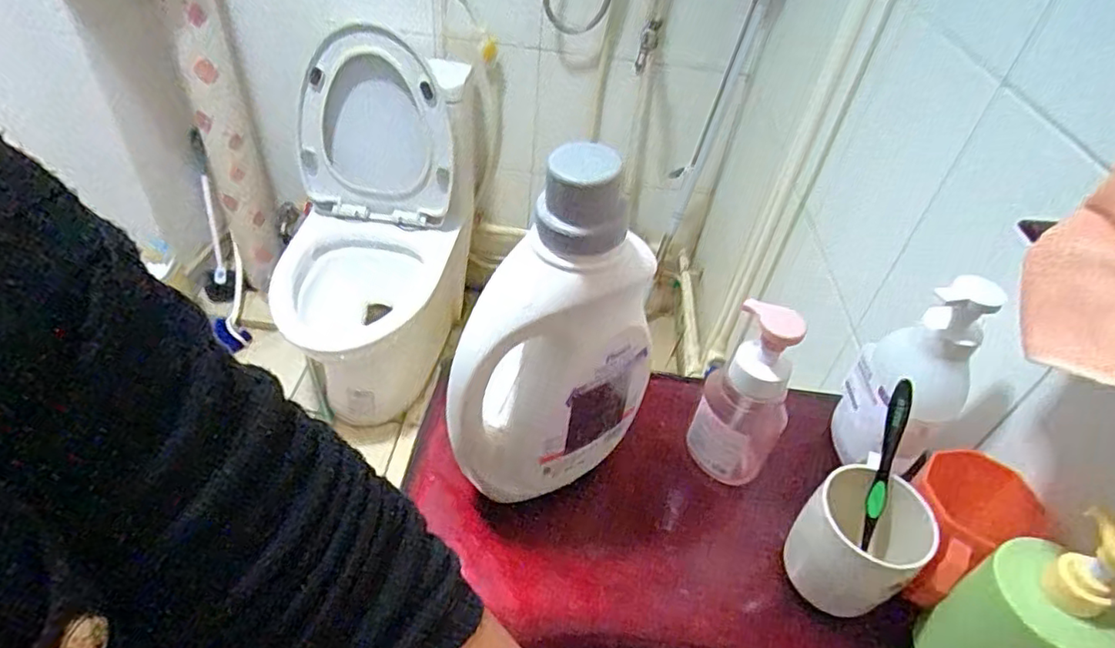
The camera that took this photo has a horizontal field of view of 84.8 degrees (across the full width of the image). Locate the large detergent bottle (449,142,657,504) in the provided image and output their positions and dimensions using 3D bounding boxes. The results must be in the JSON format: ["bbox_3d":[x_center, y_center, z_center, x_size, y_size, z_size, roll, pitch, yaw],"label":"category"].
[{"bbox_3d":[0.005,0.013,0.458,0.160,0.288,0.077,-23,51,-29],"label":"large detergent bottle"}]

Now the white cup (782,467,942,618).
[{"bbox_3d":[0.232,0.174,0.483,0.086,0.122,0.077,-29,54,-32],"label":"white cup"}]

